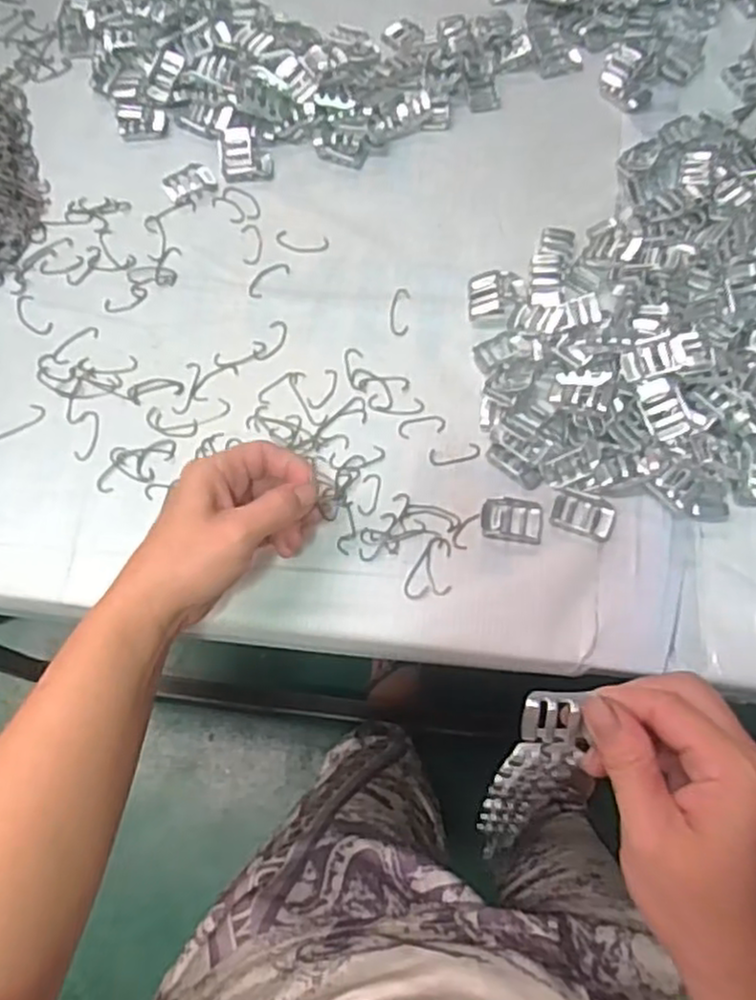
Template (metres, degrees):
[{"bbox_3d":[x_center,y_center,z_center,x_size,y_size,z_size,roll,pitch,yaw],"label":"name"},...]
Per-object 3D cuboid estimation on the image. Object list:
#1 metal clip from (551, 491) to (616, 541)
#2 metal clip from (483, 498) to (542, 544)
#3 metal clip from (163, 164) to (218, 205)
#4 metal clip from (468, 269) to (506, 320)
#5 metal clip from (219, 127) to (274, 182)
[{"bbox_3d":[0.128,0.009,0.459,0.038,0.004,0.023,22,71,10],"label":"metal clip"},{"bbox_3d":[0.085,0.011,0.462,0.038,0.006,0.028,9,69,6],"label":"metal clip"},{"bbox_3d":[-0.148,-0.251,0.576,0.040,0.004,0.028,-29,70,-9],"label":"metal clip"},{"bbox_3d":[0.076,-0.144,0.511,0.024,0.014,0.035,-1,69,2],"label":"metal clip"},{"bbox_3d":[-0.104,-0.272,0.575,0.039,0.012,0.043,-8,93,-9],"label":"metal clip"}]

